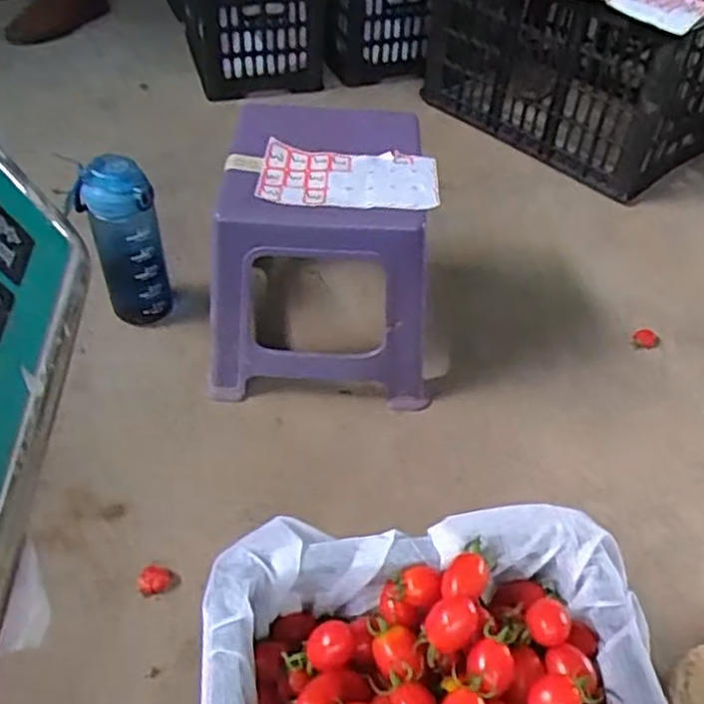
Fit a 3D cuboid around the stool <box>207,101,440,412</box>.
[{"bbox_3d":[-0.033,-0.123,0.930,0.256,0.268,0.266,3,46,0],"label":"stool"}]

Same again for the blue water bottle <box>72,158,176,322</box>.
[{"bbox_3d":[-0.289,-0.134,0.951,0.075,0.225,0.074,-28,52,-27],"label":"blue water bottle"}]

